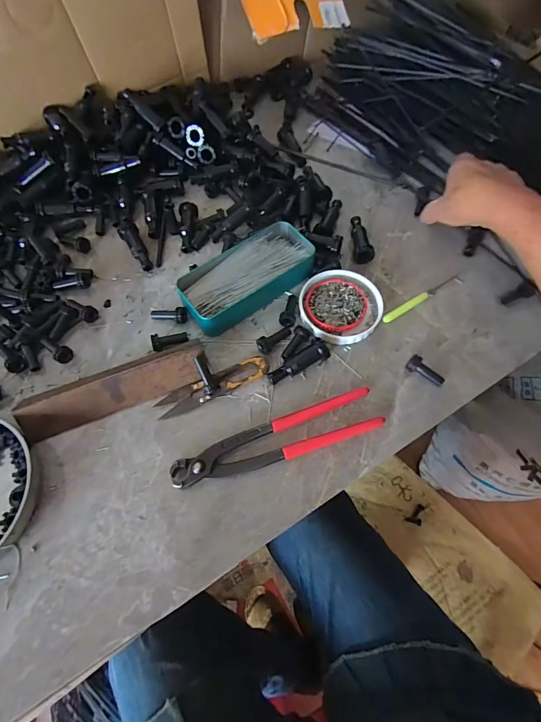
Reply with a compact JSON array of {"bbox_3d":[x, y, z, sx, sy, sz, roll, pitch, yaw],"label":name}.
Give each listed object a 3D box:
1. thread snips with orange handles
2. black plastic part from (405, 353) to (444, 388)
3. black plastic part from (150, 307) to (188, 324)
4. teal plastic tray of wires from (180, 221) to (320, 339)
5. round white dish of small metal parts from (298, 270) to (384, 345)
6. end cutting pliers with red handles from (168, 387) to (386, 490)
[{"bbox_3d":[-0.056,0.025,0.368,0.116,0.009,0.024,-22,66,-10],"label":"thread snips with orange handles"},{"bbox_3d":[0.154,0.012,0.364,0.039,0.013,0.015,35,69,4],"label":"black plastic part"},{"bbox_3d":[-0.112,-0.048,0.398,0.039,0.017,0.017,3,63,16],"label":"black plastic part"},{"bbox_3d":[-0.025,-0.095,0.405,0.155,0.028,0.067,-37,69,-16],"label":"teal plastic tray of wires"},{"bbox_3d":[0.076,-0.059,0.401,0.087,0.011,0.087,0,64,1],"label":"round white dish of small metal parts"},{"bbox_3d":[0.007,0.073,0.340,0.196,0.014,0.040,-18,65,-8],"label":"end cutting pliers with red handles"}]

